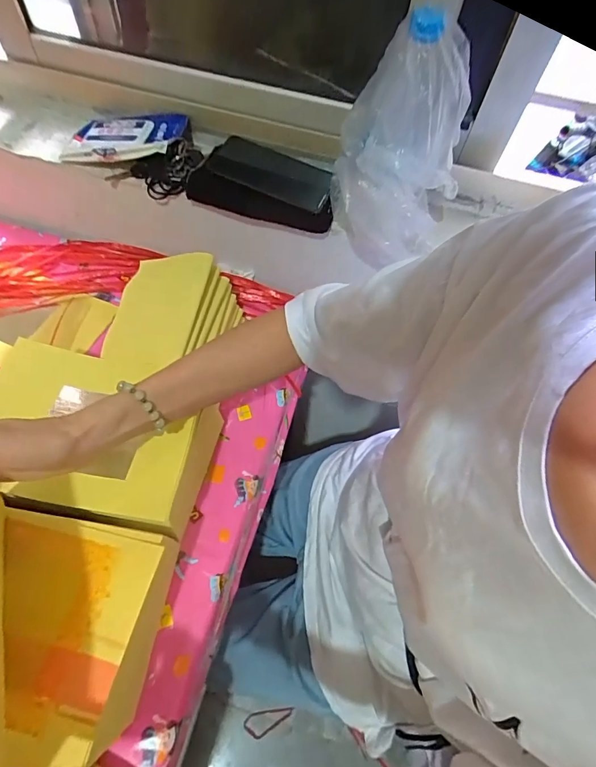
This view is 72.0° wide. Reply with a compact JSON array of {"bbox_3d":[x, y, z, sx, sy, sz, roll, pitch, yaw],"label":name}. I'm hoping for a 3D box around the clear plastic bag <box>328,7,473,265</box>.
[{"bbox_3d":[0.115,-0.254,0.461,0.133,0.218,0.089,-1,59,-5],"label":"clear plastic bag"}]

